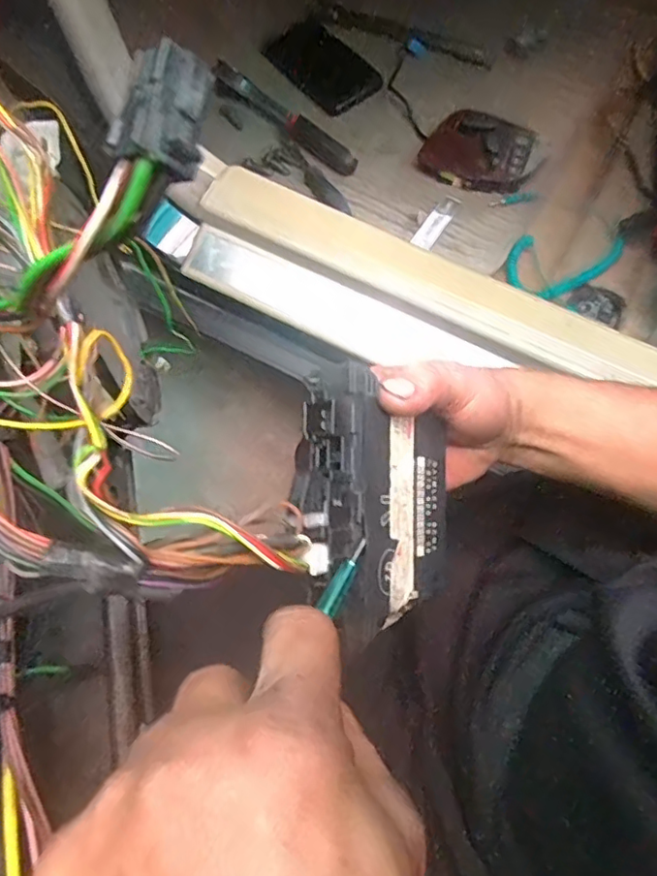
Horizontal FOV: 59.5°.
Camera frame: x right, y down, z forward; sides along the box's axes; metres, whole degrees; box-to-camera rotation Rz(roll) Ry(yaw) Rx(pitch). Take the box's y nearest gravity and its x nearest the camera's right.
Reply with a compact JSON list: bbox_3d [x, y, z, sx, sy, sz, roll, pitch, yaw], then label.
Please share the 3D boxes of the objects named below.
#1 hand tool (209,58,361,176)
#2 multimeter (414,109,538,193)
[{"bbox_3d":[-0.050,-0.375,0.675,0.219,0.024,0.027,39,78,10],"label":"hand tool"},{"bbox_3d":[0.168,-0.323,0.646,0.125,0.038,0.080,17,75,5],"label":"multimeter"}]

